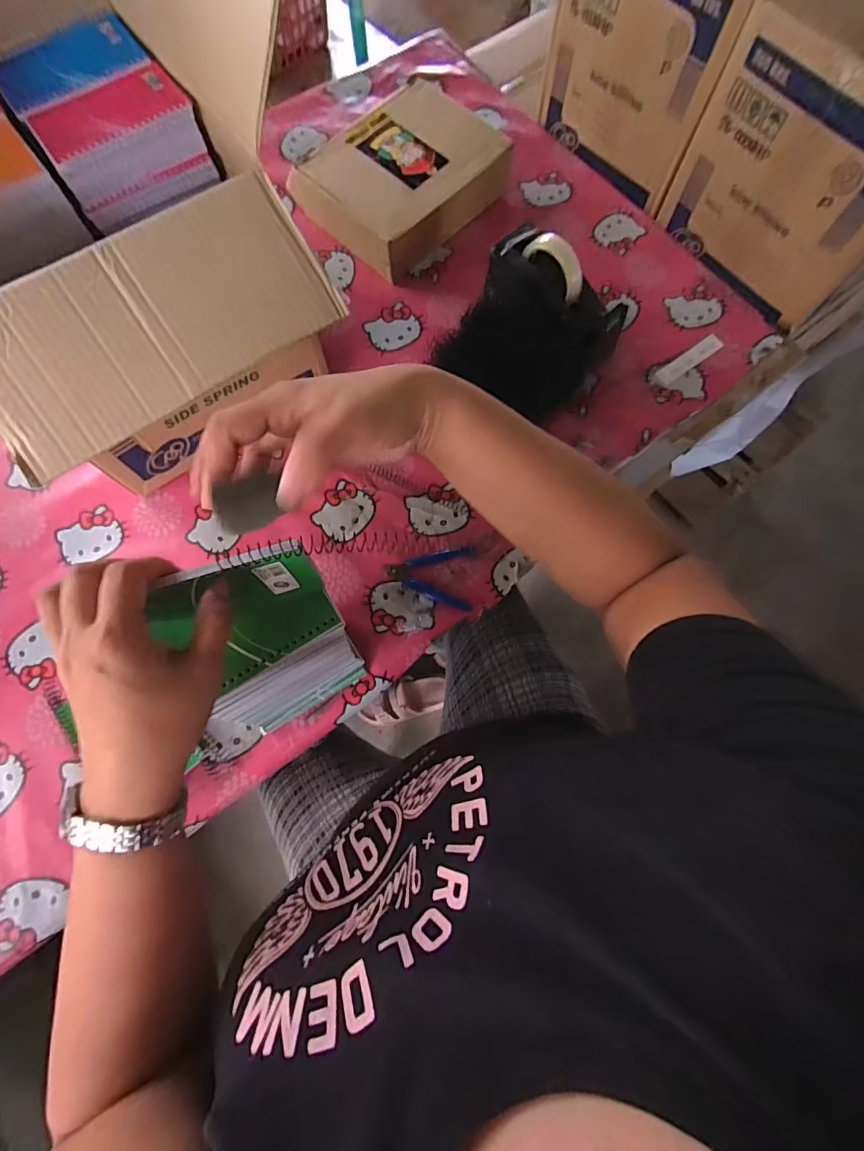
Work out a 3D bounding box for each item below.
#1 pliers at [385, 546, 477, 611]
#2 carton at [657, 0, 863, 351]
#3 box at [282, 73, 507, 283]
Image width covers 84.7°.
[{"bbox_3d":[-0.003,-0.002,0.611,0.112,0.013,0.083,8,75,3],"label":"pliers"},{"bbox_3d":[0.547,-0.572,0.623,0.274,0.272,0.282,-36,78,-9],"label":"carton"},{"bbox_3d":[-0.046,-0.612,0.736,0.267,0.082,0.216,-41,78,-10],"label":"box"}]

